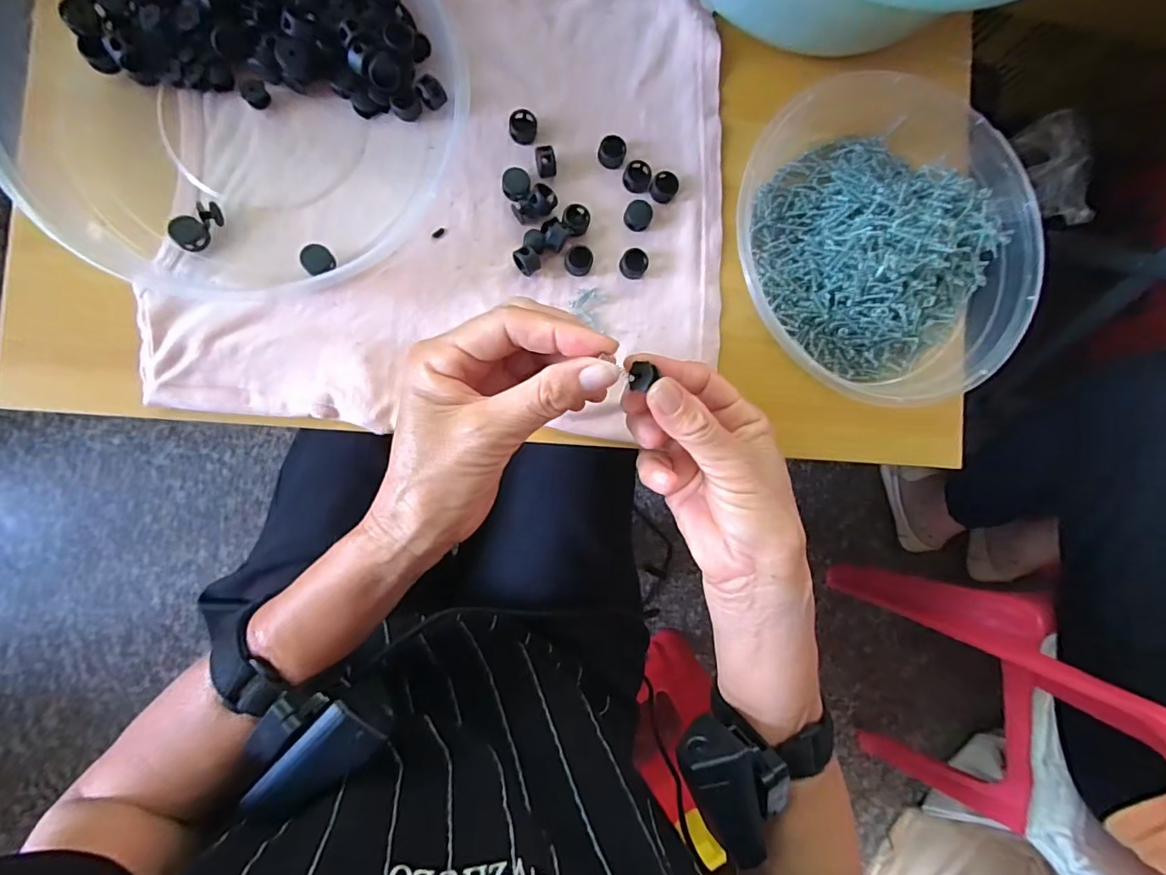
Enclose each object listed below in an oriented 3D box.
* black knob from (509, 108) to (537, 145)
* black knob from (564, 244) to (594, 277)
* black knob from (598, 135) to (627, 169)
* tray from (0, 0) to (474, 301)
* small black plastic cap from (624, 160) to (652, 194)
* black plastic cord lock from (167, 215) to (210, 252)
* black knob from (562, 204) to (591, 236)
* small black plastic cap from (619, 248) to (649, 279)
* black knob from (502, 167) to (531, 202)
[{"bbox_3d":[-0.037,-0.192,0.313,0.016,0.008,0.016,6,87,-9],"label":"black knob"},{"bbox_3d":[-0.002,-0.111,0.316,0.017,0.009,0.018,0,88,-10],"label":"black knob"},{"bbox_3d":[0.018,-0.179,0.319,0.017,0.011,0.017,0,88,-10],"label":"black knob"},{"bbox_3d":[-0.185,-0.198,0.276,0.231,0.031,0.243,8,87,-9],"label":"tray"},{"bbox_3d":[0.035,-0.165,0.321,0.017,0.006,0.017,0,88,-10],"label":"small black plastic cap"},{"bbox_3d":[-0.217,-0.112,0.281,0.015,0.014,0.017,36,83,-7],"label":"black plastic cord lock"},{"bbox_3d":[-0.004,-0.135,0.315,0.016,0.010,0.016,0,88,-10],"label":"black knob"},{"bbox_3d":[0.032,-0.110,0.320,0.017,0.008,0.017,0,88,-10],"label":"small black plastic cap"},{"bbox_3d":[-0.041,-0.155,0.311,0.016,0.009,0.019,6,87,-9],"label":"black knob"}]

